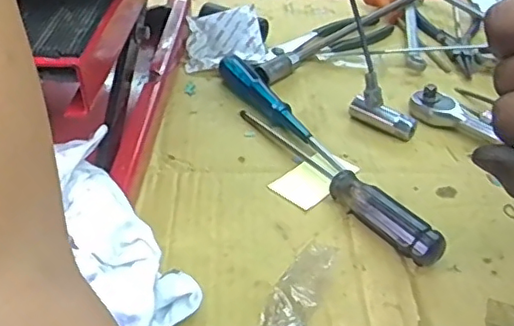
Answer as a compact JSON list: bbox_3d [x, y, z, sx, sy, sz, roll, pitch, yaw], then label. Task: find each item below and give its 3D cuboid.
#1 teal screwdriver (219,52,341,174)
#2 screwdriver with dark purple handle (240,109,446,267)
[{"bbox_3d":[0.021,-0.055,0.562,0.029,0.023,0.188,-22,46,-27],"label":"teal screwdriver"},{"bbox_3d":[0.057,0.006,0.488,0.024,0.034,0.236,-23,47,-27],"label":"screwdriver with dark purple handle"}]

